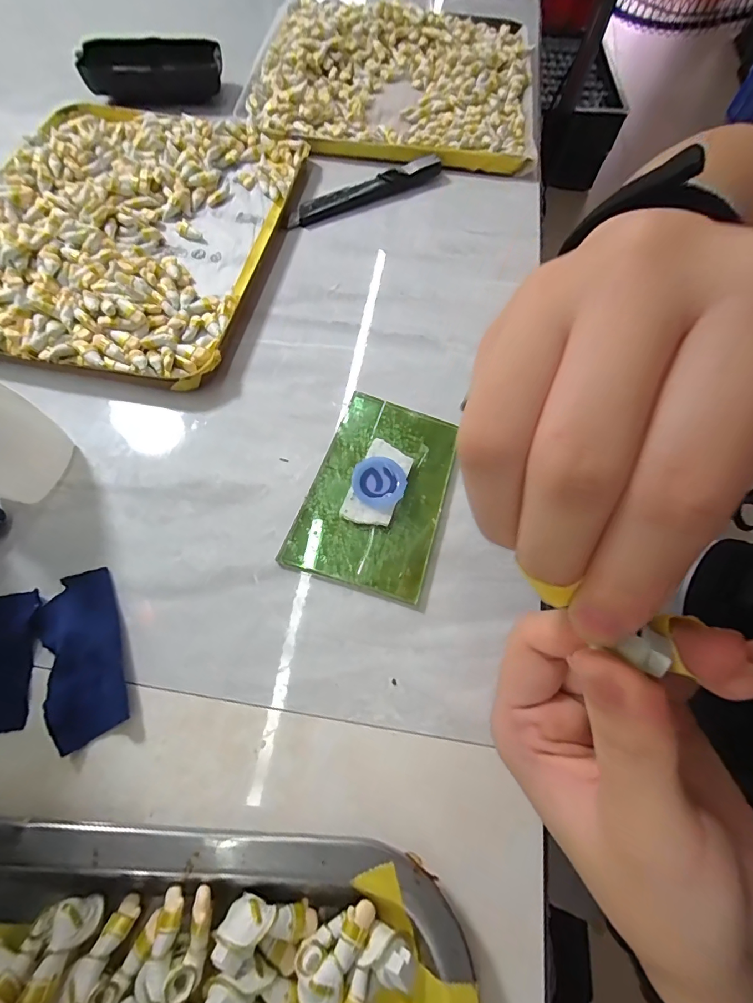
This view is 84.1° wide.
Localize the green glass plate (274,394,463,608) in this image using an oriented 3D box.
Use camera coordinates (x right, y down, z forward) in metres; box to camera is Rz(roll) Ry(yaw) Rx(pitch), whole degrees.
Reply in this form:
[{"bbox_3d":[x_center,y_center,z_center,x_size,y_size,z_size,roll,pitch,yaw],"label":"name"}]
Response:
[{"bbox_3d":[0.001,-0.008,0.214,0.067,0.010,0.102,17,67,5],"label":"green glass plate"}]

